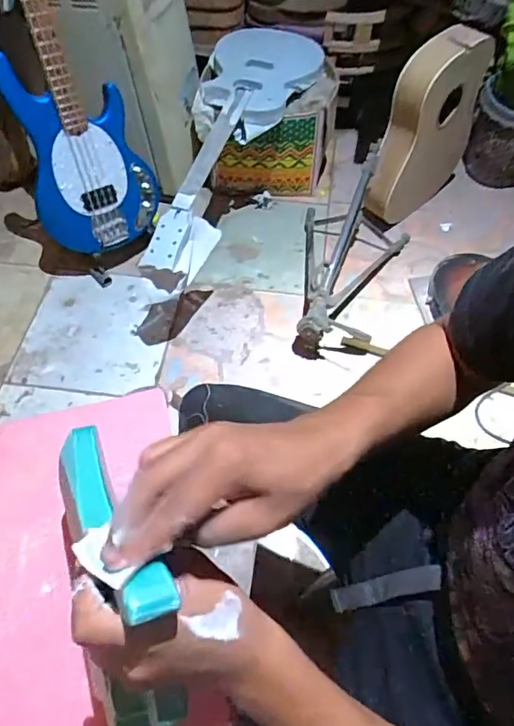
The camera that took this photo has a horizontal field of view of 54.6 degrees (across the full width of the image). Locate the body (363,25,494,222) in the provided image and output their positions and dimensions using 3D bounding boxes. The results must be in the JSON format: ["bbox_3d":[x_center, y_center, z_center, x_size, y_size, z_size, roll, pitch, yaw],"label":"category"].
[{"bbox_3d":[0.478,-0.654,1.404,0.123,0.463,0.385,38,65,20],"label":"body"}]

